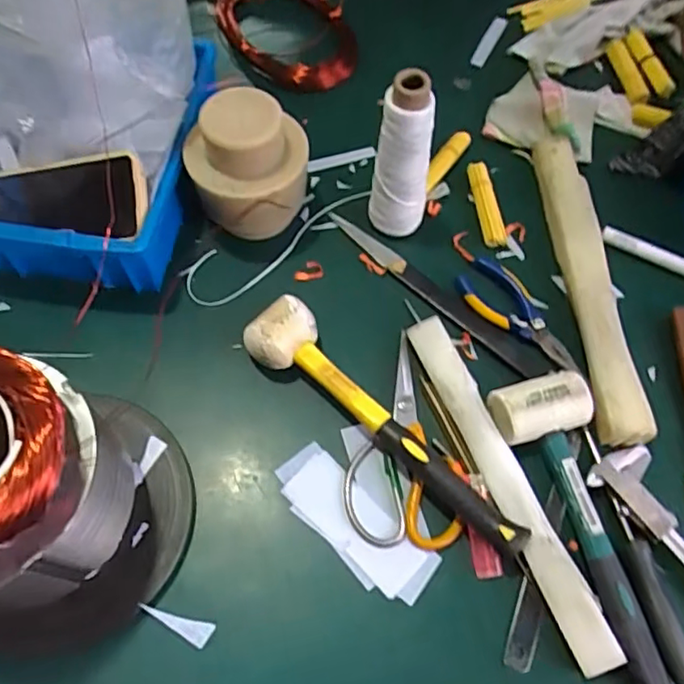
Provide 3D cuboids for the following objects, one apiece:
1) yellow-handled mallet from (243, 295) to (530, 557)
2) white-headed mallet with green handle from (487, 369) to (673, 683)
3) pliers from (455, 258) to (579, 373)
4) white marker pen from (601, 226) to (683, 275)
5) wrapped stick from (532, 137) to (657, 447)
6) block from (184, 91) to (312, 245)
[{"bbox_3d":[0.037,0.062,0.505,0.284,0.050,0.061,36,69,16],"label":"yellow-handled mallet"},{"bbox_3d":[0.193,0.159,0.455,0.077,0.041,0.279,-13,64,-6],"label":"white-headed mallet with green handle"},{"bbox_3d":[0.169,-0.030,0.567,0.057,0.017,0.133,-41,70,-18],"label":"pliers"},{"bbox_3d":[0.329,-0.080,0.600,0.144,0.016,0.018,23,66,11],"label":"white marker pen"},{"bbox_3d":[0.231,-0.067,0.578,0.043,0.021,0.332,-2,64,-1],"label":"wrapped stick"},{"bbox_3d":[-0.088,-0.156,0.573,0.087,0.133,0.093,0,64,0],"label":"block"}]

